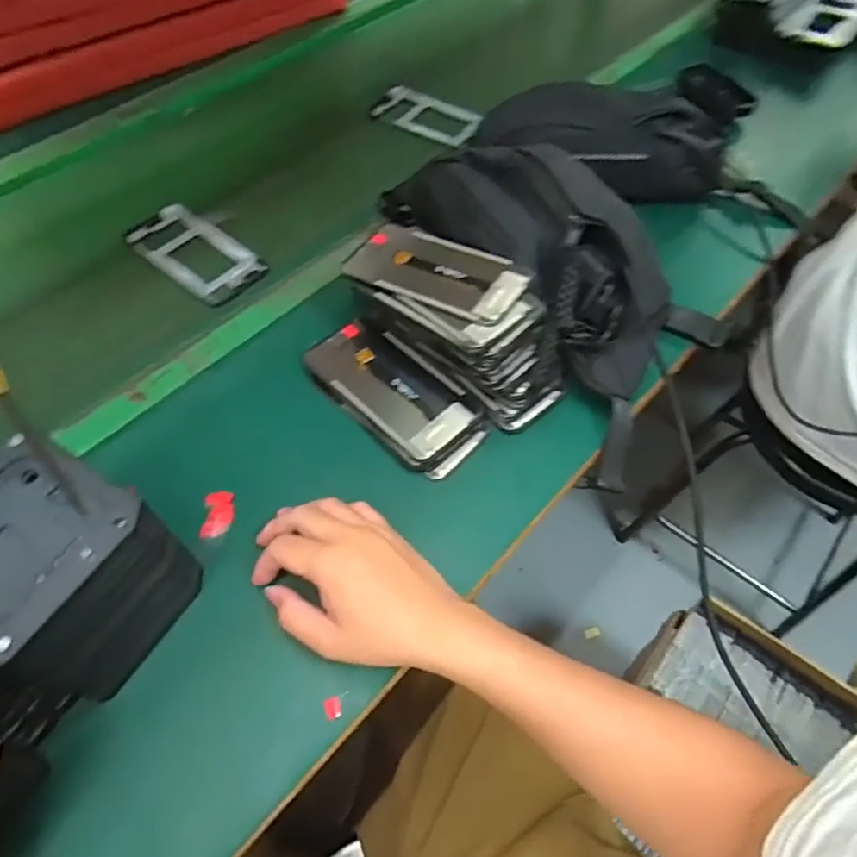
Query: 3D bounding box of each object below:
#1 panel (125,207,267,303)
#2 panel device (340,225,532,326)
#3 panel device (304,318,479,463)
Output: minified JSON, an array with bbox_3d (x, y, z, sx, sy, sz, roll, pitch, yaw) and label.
[{"bbox_3d":[-0.252,-0.190,0.640,0.158,0.008,0.077,36,65,19],"label":"panel"},{"bbox_3d":[0.008,-0.135,0.505,0.152,0.007,0.075,26,66,23],"label":"panel device"},{"bbox_3d":[-0.032,-0.039,0.515,0.151,0.010,0.077,40,65,23],"label":"panel device"}]

